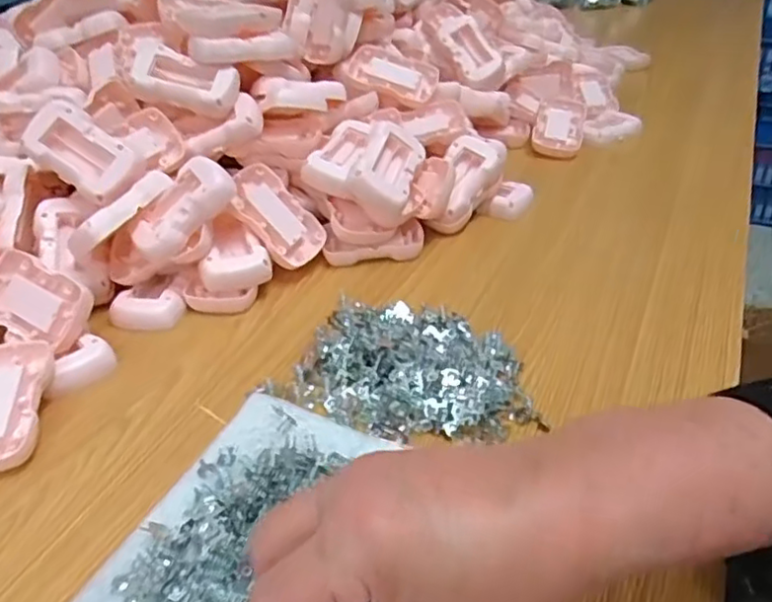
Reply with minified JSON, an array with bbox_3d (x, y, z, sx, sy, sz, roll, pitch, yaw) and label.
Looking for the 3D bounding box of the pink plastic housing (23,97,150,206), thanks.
[{"bbox_3d":[-0.237,-0.117,0.514,0.089,0.015,0.053,34,77,-3],"label":"pink plastic housing"}]

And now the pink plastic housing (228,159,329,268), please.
[{"bbox_3d":[-0.091,-0.069,0.544,0.018,0.088,0.055,-29,25,47],"label":"pink plastic housing"}]

